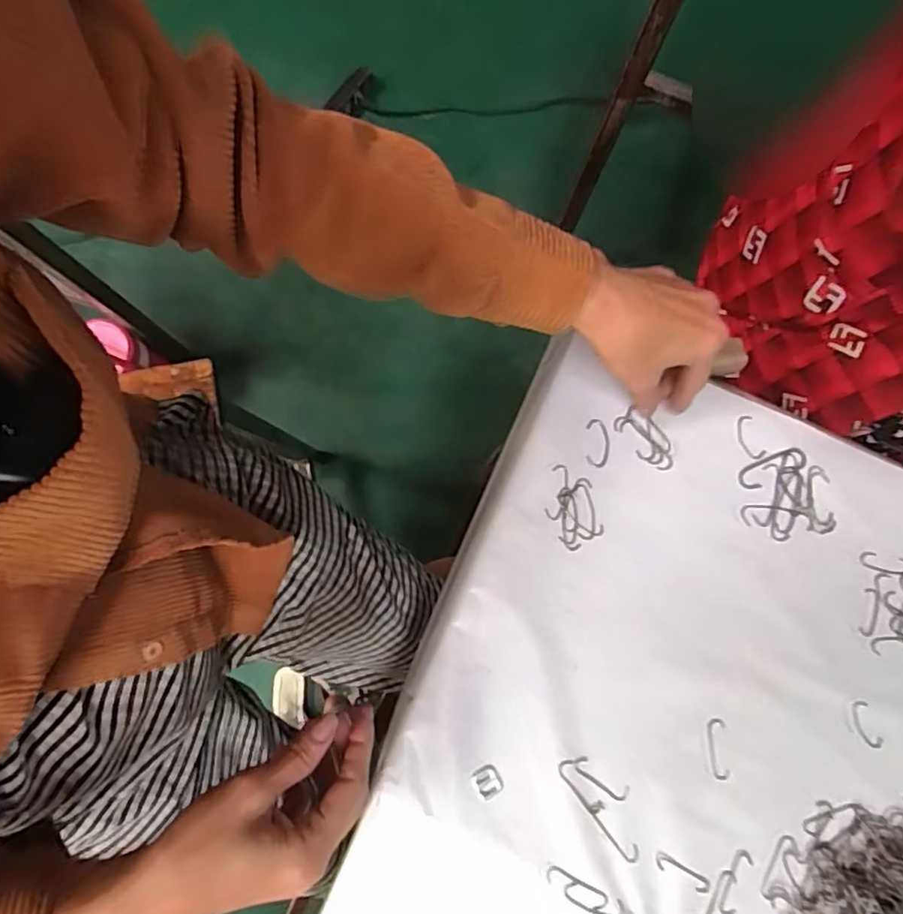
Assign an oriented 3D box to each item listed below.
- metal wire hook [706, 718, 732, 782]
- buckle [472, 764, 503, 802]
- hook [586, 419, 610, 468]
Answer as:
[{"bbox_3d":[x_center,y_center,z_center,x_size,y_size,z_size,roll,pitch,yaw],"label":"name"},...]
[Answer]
[{"bbox_3d":[0.185,0.203,0.408,0.013,0.004,0.040,-4,80,-2],"label":"metal wire hook"},{"bbox_3d":[0.024,0.219,0.398,0.018,0.004,0.019,-28,81,-6],"label":"buckle"},{"bbox_3d":[0.108,-0.010,0.435,0.018,0.004,0.036,1,82,-3],"label":"hook"}]

